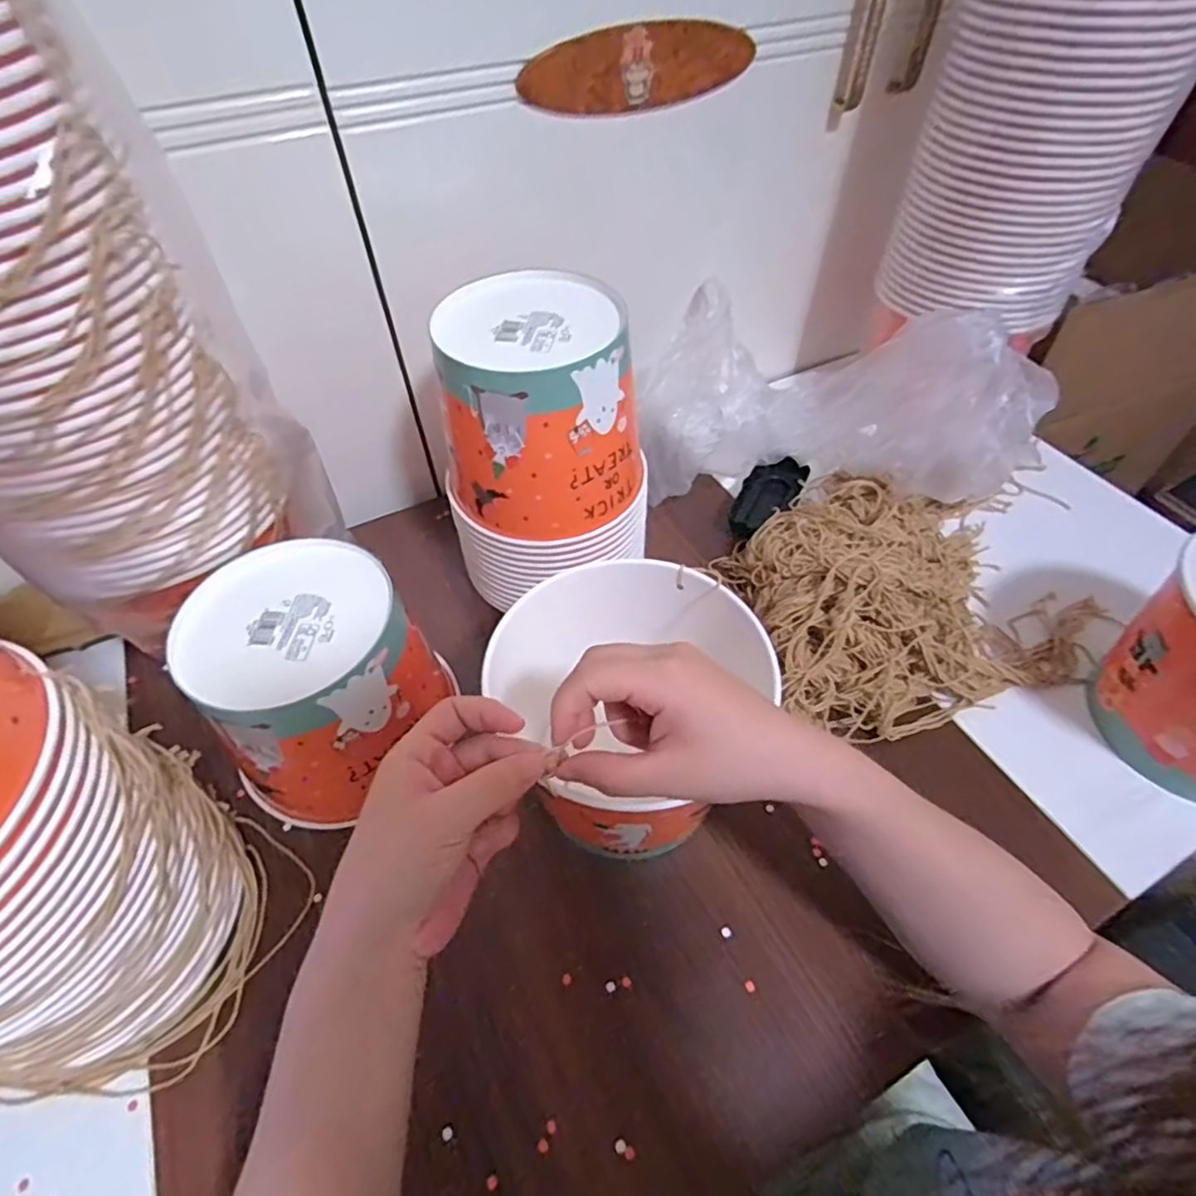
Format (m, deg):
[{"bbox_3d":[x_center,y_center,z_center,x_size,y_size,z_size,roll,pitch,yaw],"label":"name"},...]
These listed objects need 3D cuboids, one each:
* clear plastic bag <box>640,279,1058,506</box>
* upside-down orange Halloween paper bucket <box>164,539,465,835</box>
[{"bbox_3d":[0.207,-0.181,0.562,0.318,0.164,0.123,9,53,6],"label":"clear plastic bag"},{"bbox_3d":[-0.190,0.055,0.430,0.149,0.124,0.143,34,59,23],"label":"upside-down orange Halloween paper bucket"}]

